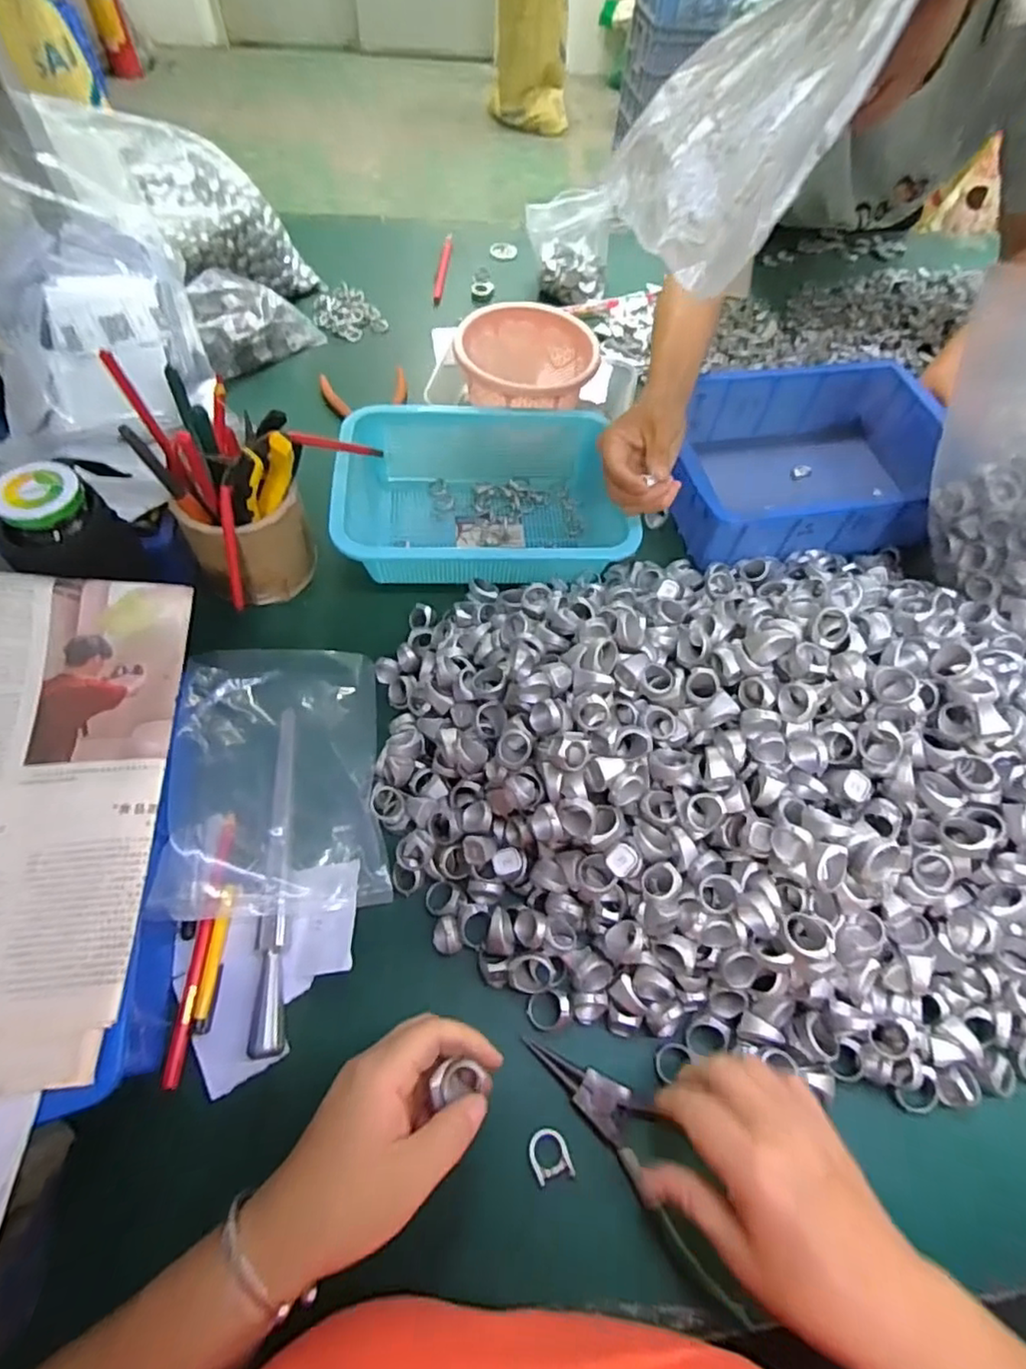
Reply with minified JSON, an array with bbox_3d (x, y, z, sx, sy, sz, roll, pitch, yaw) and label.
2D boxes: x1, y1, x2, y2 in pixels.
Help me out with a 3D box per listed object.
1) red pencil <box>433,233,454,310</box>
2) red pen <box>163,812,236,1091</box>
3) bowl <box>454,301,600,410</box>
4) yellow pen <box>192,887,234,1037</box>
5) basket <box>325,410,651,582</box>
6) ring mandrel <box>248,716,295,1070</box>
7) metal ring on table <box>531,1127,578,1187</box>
[{"bbox_3d":[-0.096,-0.575,0.834,0.013,0.006,0.173,5,60,-1],"label":"red pencil"},{"bbox_3d":[-0.207,0.169,0.403,0.012,0.011,0.166,2,60,-2],"label":"red pen"},{"bbox_3d":[0.013,-0.339,0.658,0.142,0.079,0.146,1,60,-2],"label":"bowl"},{"bbox_3d":[-0.199,0.180,0.402,0.010,0.007,0.088,0,60,-3],"label":"yellow pen"},{"bbox_3d":[-0.029,-0.181,0.584,0.255,0.078,0.182,-1,60,-4],"label":"basket"},{"bbox_3d":[-0.166,0.124,0.425,0.018,0.017,0.235,-6,60,-6],"label":"ring mandrel"},{"bbox_3d":[0.022,0.279,0.358,0.023,0.004,0.026,-15,62,-12],"label":"metal ring on table"}]

